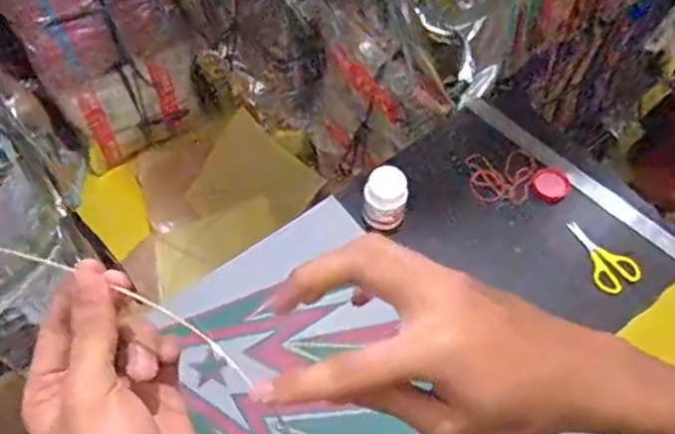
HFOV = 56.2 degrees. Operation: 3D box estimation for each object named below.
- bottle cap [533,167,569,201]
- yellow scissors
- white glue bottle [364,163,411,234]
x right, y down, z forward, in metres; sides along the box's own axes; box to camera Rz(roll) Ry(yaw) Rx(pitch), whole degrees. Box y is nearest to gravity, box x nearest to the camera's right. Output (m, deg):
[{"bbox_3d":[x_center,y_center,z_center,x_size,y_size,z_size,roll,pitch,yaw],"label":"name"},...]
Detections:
[{"bbox_3d":[0.317,-0.049,0.942,0.046,0.013,0.052,-27,61,-16],"label":"bottle cap"},{"bbox_3d":[0.365,0.057,0.886,0.058,0.015,0.113,-35,64,-20],"label":"yellow scissors"},{"bbox_3d":[0.066,-0.025,0.873,0.056,0.071,0.059,0,58,0],"label":"white glue bottle"}]

